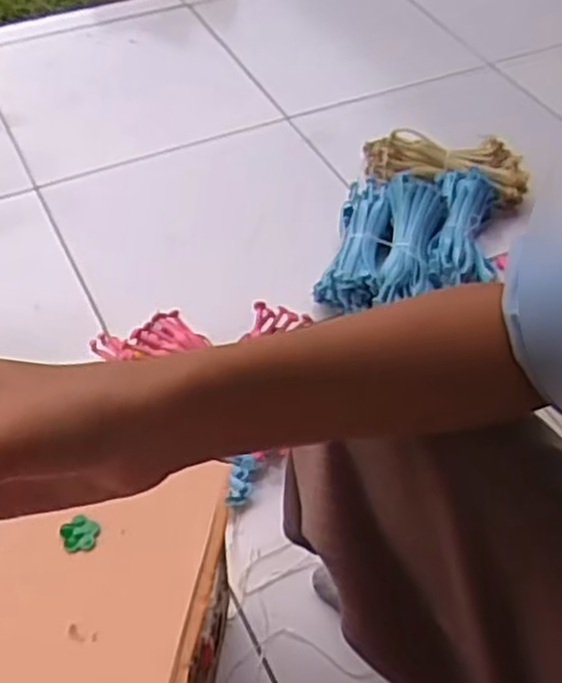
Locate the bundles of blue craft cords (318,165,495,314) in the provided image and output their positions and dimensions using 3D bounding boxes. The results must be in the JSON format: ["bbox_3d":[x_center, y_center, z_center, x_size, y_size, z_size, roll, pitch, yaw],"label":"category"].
[{"bbox_3d":[0.166,-0.132,0.945,0.196,0.056,0.247,13,51,8],"label":"bundles of blue craft cords"}]

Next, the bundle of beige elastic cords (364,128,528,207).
[{"bbox_3d":[0.226,-0.242,1.045,0.213,0.053,0.088,6,51,2],"label":"bundle of beige elastic cords"}]

